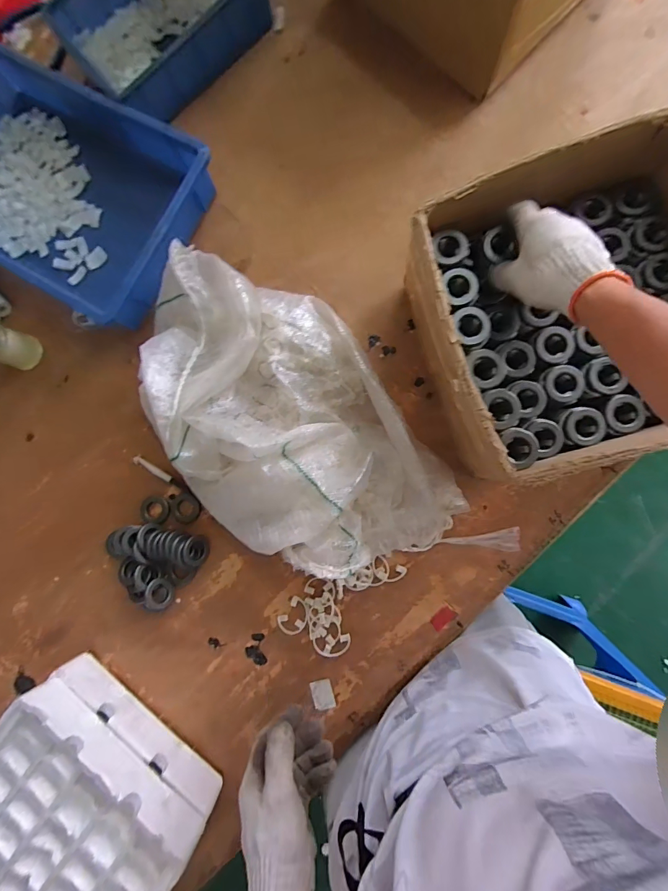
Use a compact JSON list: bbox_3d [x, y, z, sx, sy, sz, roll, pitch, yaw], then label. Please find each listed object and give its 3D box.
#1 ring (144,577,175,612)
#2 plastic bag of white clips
[{"bbox_3d":[-0.260,0.222,0.588,0.009,0.044,0.044,-3,61,39],"label":"ring"},{"bbox_3d":[-0.051,-0.018,0.531,0.329,0.118,0.573,-33,85,3],"label":"plastic bag of white clips"}]

